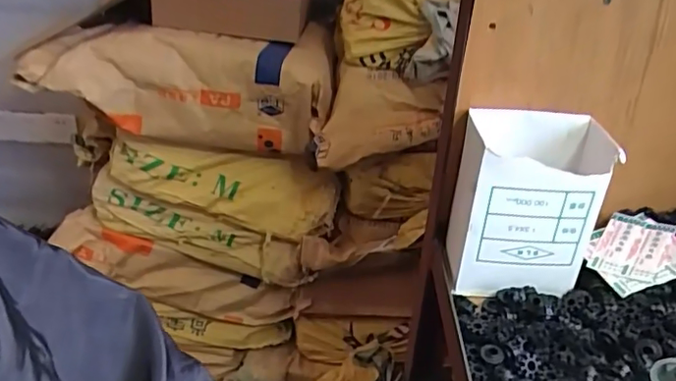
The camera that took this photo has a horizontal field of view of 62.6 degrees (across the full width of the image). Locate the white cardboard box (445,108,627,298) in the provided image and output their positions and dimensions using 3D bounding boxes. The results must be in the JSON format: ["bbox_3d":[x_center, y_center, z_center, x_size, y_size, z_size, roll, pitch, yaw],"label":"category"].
[{"bbox_3d":[0.178,0.013,0.528,0.121,0.152,0.084,3,29,1],"label":"white cardboard box"}]

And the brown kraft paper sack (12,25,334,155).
[{"bbox_3d":[-0.267,-0.200,1.022,0.496,0.181,0.271,4,29,2],"label":"brown kraft paper sack"}]

